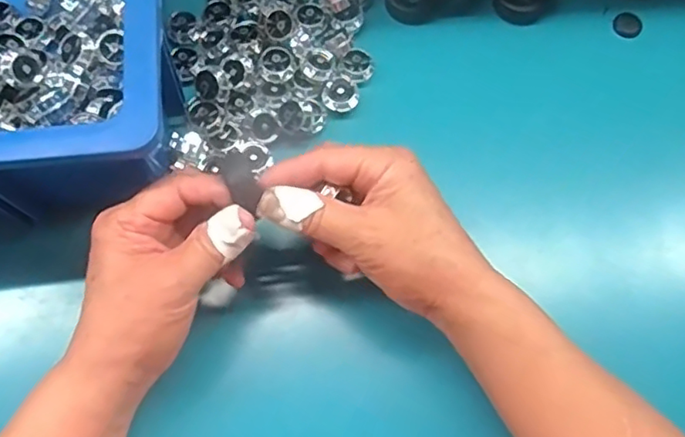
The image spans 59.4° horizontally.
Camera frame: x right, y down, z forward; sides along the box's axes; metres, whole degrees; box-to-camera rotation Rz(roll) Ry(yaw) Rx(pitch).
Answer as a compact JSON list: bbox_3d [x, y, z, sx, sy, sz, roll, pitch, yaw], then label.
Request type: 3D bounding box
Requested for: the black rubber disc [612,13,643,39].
[{"bbox_3d":[0.217,-0.147,0.456,0.020,0.004,0.023,17,74,14],"label":"black rubber disc"}]

